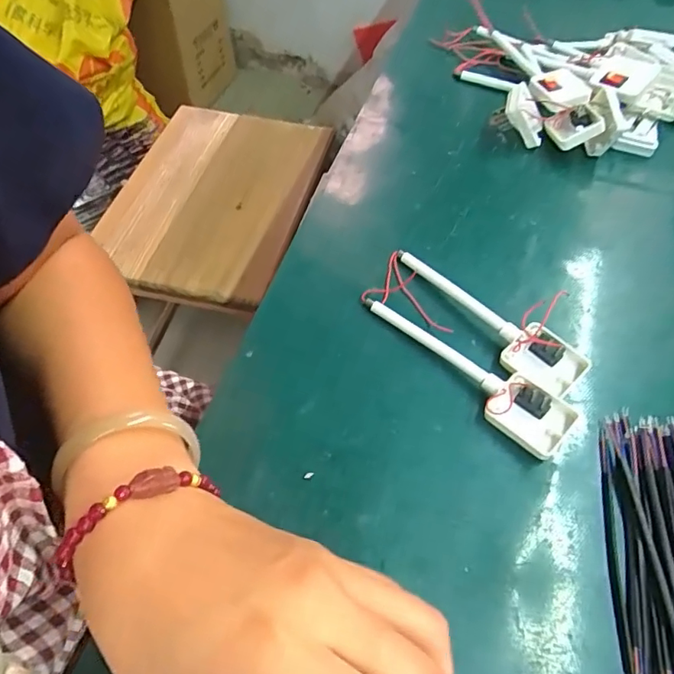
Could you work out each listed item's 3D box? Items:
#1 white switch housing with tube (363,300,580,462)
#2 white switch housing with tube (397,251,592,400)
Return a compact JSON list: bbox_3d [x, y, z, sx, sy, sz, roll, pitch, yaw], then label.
[{"bbox_3d":[0.078,0.022,0.336,0.152,0.020,0.037,33,63,16],"label":"white switch housing with tube"},{"bbox_3d":[0.100,-0.015,0.354,0.150,0.016,0.036,37,64,18],"label":"white switch housing with tube"}]

